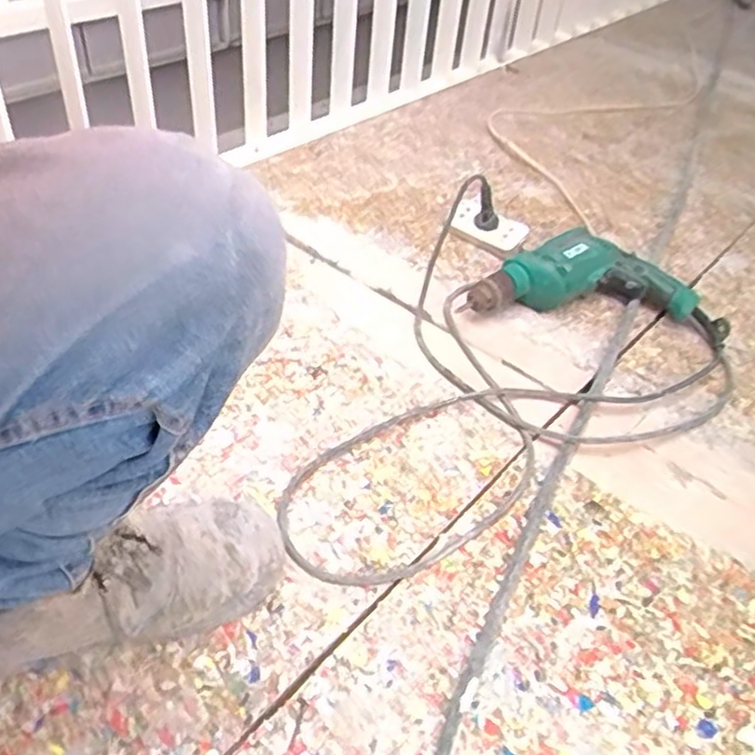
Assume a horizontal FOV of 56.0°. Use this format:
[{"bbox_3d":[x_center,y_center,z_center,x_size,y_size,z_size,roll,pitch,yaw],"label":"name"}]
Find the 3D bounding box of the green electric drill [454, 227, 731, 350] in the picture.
[{"bbox_3d":[0.275,-0.122,0.912,0.316,0.068,0.148,7,45,2],"label":"green electric drill"}]

